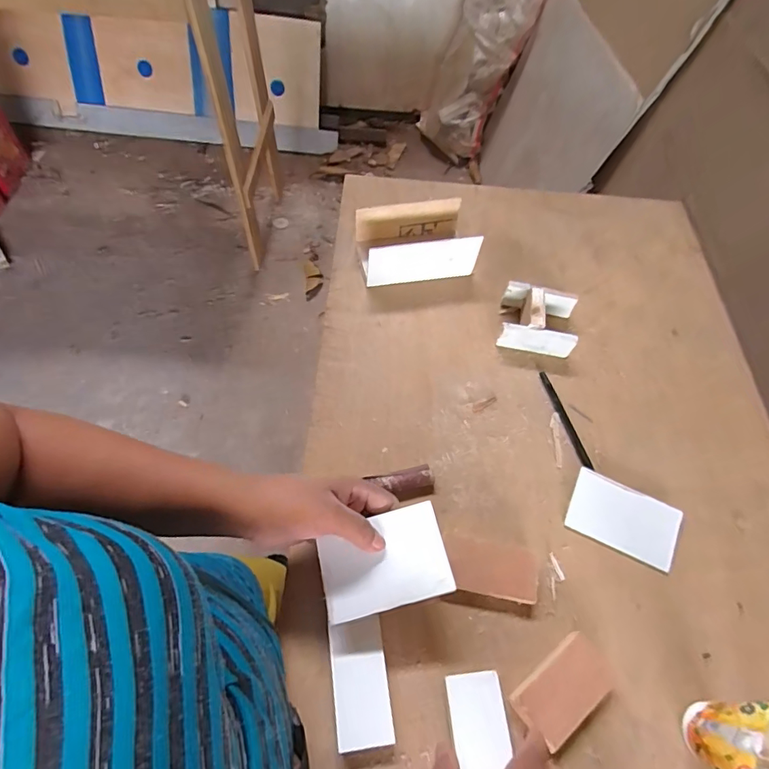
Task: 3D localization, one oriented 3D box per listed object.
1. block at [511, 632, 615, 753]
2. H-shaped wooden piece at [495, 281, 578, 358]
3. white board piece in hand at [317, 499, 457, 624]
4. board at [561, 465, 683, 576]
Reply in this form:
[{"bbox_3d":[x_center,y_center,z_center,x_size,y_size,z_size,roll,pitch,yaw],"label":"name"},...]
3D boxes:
[{"bbox_3d":[0.147,0.249,0.376,0.083,0.012,0.045,-32,50,-18],"label":"block"},{"bbox_3d":[0.188,-0.079,0.561,0.088,0.043,0.076,12,60,4],"label":"H-shaped wooden piece"},{"bbox_3d":[-0.001,0.144,0.374,0.101,0.004,0.070,-15,73,-2],"label":"white board piece in hand"},{"bbox_3d":[0.240,0.134,0.462,0.103,0.005,0.068,25,60,9],"label":"board"}]

